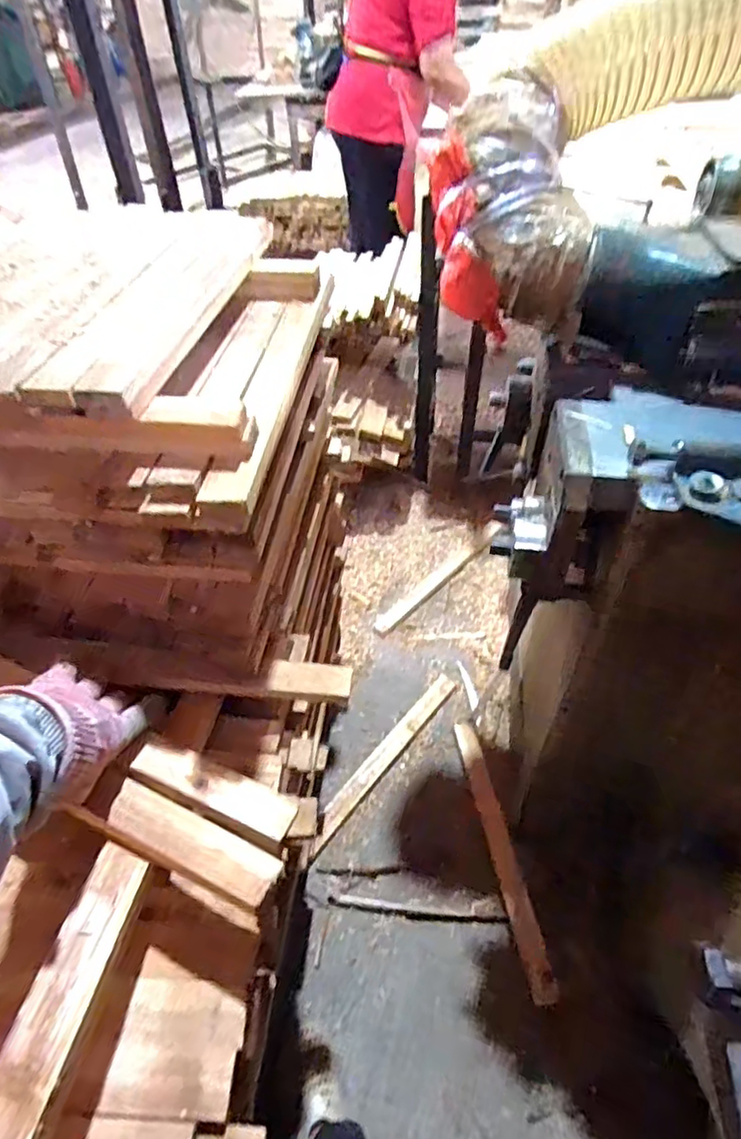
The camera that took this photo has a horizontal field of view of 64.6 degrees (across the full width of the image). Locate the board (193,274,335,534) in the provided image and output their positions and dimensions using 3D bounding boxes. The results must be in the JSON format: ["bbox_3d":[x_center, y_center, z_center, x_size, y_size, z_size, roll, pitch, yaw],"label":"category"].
[{"bbox_3d":[-0.096,-0.213,0.633,0.044,0.034,0.479,4,46,5],"label":"board"}]

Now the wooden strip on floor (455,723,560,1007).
[{"bbox_3d":[0.236,0.501,1.070,0.042,0.017,0.477,-7,46,-6],"label":"wooden strip on floor"}]

